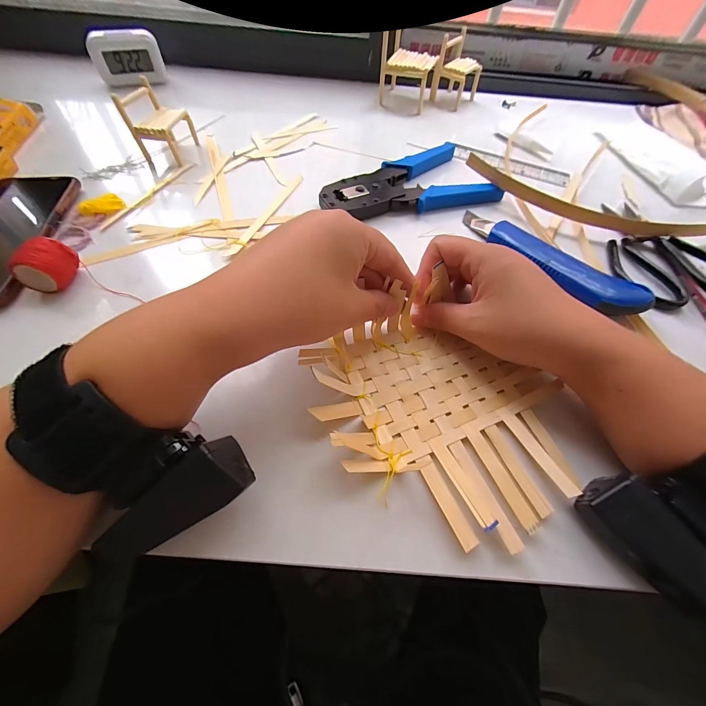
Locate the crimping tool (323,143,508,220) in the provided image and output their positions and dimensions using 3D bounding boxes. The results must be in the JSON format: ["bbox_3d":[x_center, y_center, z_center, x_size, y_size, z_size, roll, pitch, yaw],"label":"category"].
[{"bbox_3d":[0.055,-0.186,0.357,0.188,0.017,0.096,-14,60,-12],"label":"crimping tool"}]

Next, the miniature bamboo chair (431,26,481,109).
[{"bbox_3d":[0.151,-0.401,0.464,0.050,0.068,0.054,36,63,17],"label":"miniature bamboo chair"}]

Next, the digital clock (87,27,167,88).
[{"bbox_3d":[-0.307,-0.405,0.449,0.082,0.053,0.027,-14,60,-12],"label":"digital clock"}]

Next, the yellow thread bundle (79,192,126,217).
[{"bbox_3d":[-0.240,-0.142,0.313,0.008,0.015,0.041,25,43,11],"label":"yellow thread bundle"}]

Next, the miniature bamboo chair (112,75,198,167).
[{"bbox_3d":[-0.210,-0.253,0.357,0.047,0.055,0.059,8,58,1],"label":"miniature bamboo chair"}]

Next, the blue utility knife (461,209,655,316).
[{"bbox_3d":[0.170,-0.085,0.293,0.041,0.022,0.172,-39,68,-24],"label":"blue utility knife"}]

